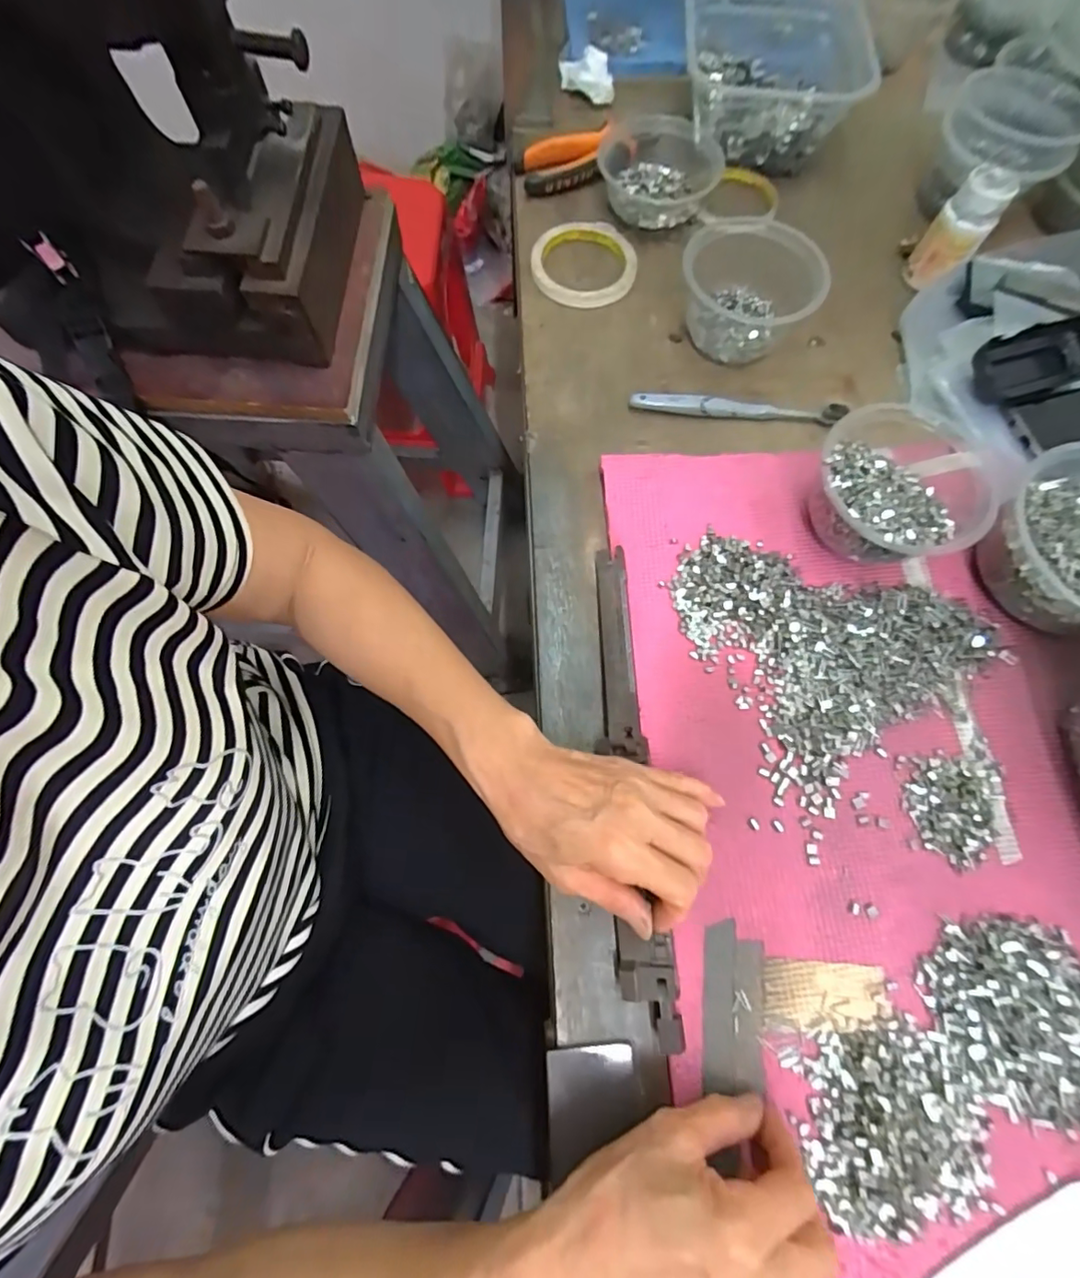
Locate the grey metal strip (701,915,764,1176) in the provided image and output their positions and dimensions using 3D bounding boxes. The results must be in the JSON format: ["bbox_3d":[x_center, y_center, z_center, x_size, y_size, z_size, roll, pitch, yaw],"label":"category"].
[{"bbox_3d":[0.114,0.215,0.317,0.033,0.005,0.083,6,70,3],"label":"grey metal strip"}]

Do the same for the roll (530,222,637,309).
[{"bbox_3d":[0.043,-0.359,0.507,0.096,0.016,0.099,0,72,1],"label":"roll"}]

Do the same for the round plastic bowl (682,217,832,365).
[{"bbox_3d":[0.180,-0.298,0.461,0.119,0.059,0.100,22,73,8],"label":"round plastic bowl"}]

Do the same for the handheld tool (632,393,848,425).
[{"bbox_3d":[0.166,-0.198,0.455,0.177,0.008,0.018,4,72,3],"label":"handheld tool"}]

